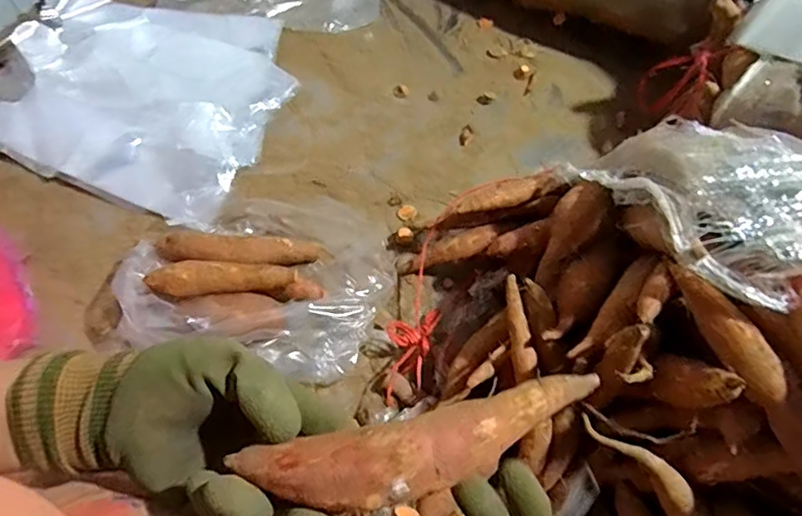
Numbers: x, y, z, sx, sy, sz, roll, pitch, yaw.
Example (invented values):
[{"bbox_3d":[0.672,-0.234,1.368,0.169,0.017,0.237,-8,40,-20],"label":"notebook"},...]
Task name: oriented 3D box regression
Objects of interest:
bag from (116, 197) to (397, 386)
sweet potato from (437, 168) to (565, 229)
[{"bbox_3d":[-0.139,0.011,0.536,0.256,0.073,0.210,10,62,2],"label":"bag"},{"bbox_3d":[0.094,-0.058,0.548,0.119,0.041,0.032,-21,63,11],"label":"sweet potato"}]

